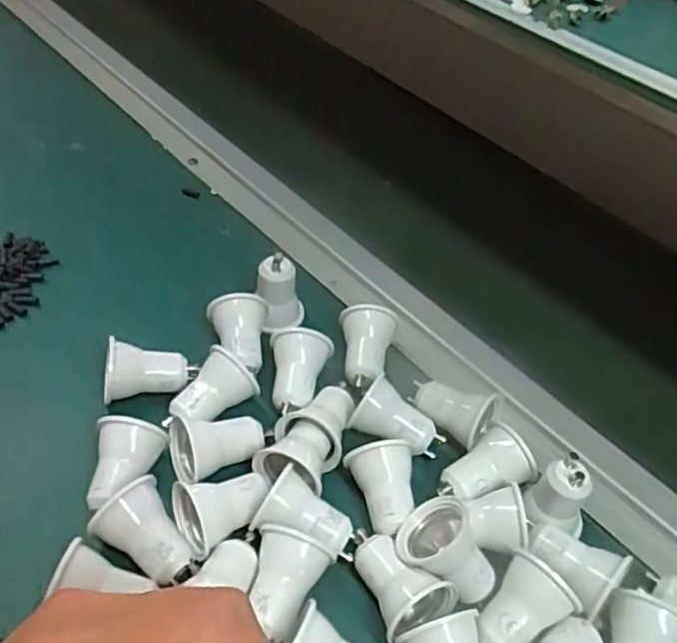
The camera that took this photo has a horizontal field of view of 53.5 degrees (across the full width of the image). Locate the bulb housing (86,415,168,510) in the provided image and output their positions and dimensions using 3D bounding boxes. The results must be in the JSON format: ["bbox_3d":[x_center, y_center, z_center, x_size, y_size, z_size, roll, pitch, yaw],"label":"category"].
[{"bbox_3d":[-0.096,0.066,0.305,0.029,0.027,0.035,4,46,-2],"label":"bulb housing"}]

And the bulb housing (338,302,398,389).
[{"bbox_3d":[0.014,0.014,0.375,0.030,0.031,0.045,8,46,2],"label":"bulb housing"}]

